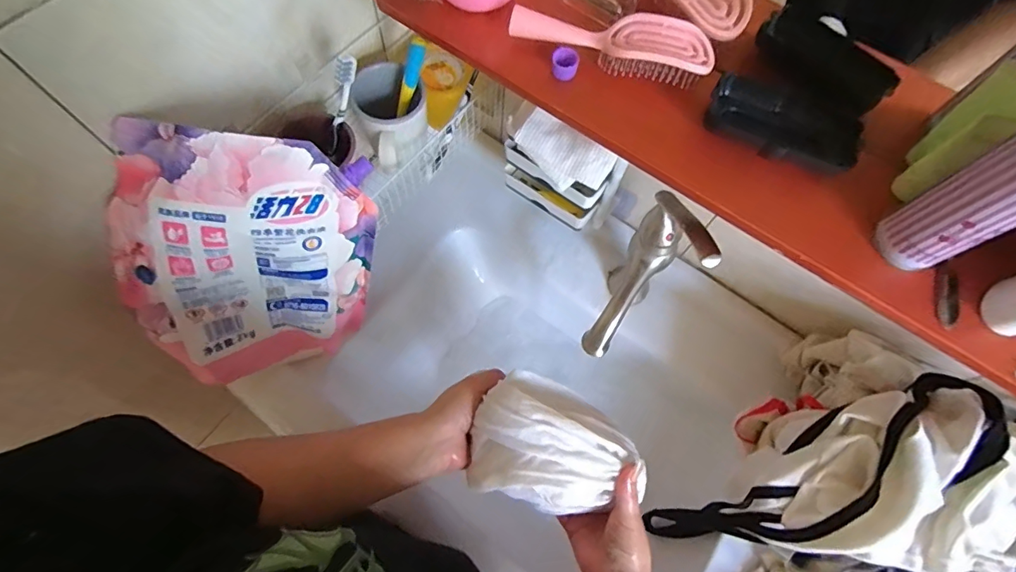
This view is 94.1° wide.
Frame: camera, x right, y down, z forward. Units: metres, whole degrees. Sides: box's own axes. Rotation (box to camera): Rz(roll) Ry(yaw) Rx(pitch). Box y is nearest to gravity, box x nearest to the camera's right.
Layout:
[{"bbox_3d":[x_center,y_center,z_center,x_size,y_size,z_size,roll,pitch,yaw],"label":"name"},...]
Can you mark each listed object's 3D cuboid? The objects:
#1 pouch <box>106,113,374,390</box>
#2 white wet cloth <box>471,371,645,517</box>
[{"bbox_3d":[-0.248,-0.021,0.470,0.221,0.277,0.073,-8,47,-22],"label":"pouch"},{"bbox_3d":[0.040,0.145,0.431,0.139,0.059,0.107,16,67,4],"label":"white wet cloth"}]

